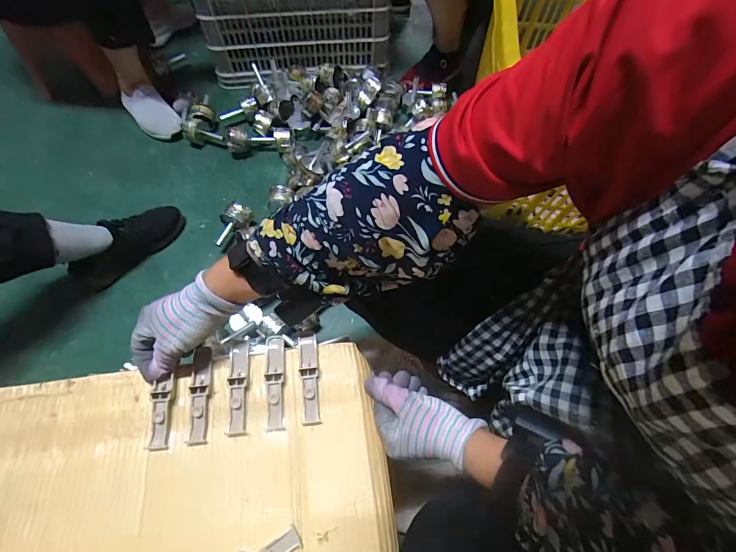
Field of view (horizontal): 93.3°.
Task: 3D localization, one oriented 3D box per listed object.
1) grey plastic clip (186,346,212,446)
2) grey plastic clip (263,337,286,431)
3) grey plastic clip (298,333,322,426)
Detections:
[{"bbox_3d":[-0.184,0.128,0.381,0.022,0.007,0.102,-7,64,-5],"label":"grey plastic clip"},{"bbox_3d":[-0.104,0.116,0.386,0.020,0.014,0.102,-6,64,-5],"label":"grey plastic clip"},{"bbox_3d":[-0.065,0.113,0.387,0.021,0.010,0.097,-6,64,-5],"label":"grey plastic clip"}]

